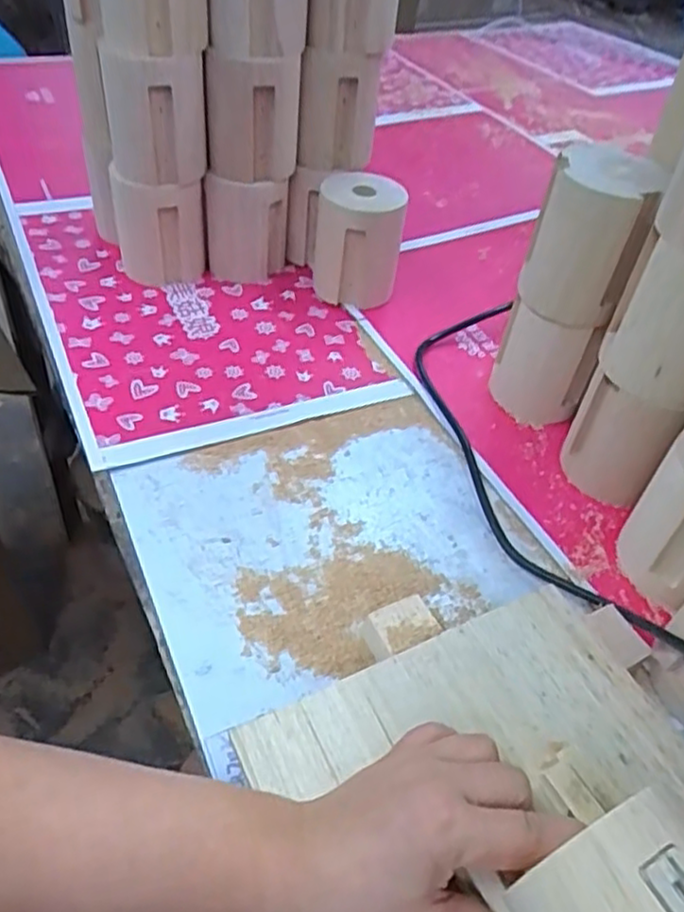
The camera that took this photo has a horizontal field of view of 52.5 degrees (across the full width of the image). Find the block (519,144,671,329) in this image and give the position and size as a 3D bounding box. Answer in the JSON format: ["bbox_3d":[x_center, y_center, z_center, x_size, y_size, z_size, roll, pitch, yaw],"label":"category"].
[{"bbox_3d":[0.173,-0.154,0.495,0.073,0.104,0.062,17,47,11],"label":"block"}]

